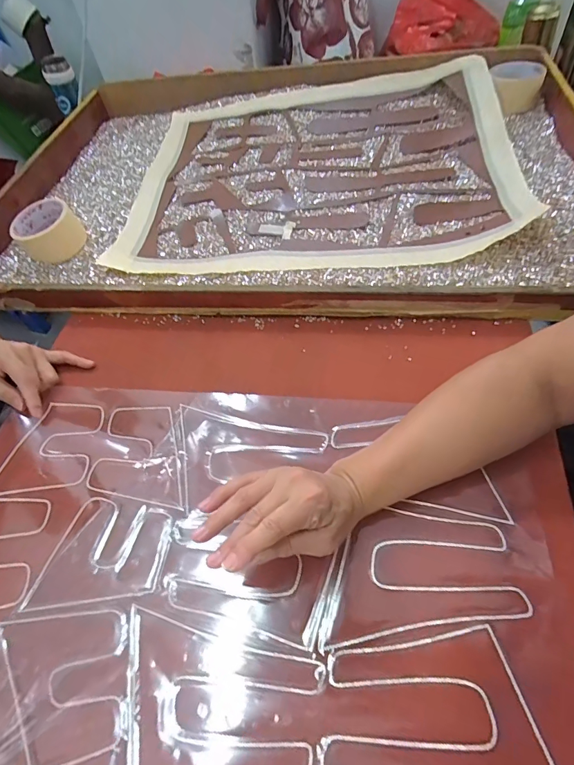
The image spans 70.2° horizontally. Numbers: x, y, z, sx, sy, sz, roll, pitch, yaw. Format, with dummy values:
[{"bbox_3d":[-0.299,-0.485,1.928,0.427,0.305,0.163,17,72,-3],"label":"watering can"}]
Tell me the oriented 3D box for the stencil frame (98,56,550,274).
[{"bbox_3d":[0.050,-0.367,0.684,0.605,0.048,0.508,-1,56,8],"label":"stencil frame"}]

